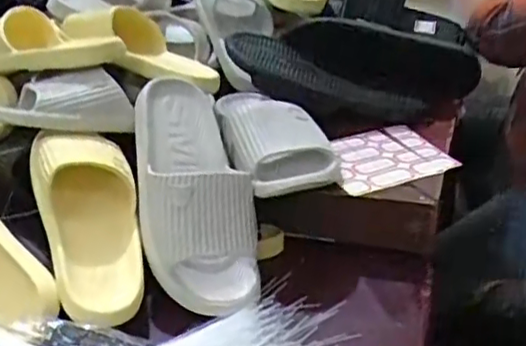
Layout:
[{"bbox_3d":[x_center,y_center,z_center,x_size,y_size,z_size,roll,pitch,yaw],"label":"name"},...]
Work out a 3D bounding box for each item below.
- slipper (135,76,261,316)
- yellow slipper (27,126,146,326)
[{"bbox_3d":[-0.075,0.007,0.693,0.118,0.067,0.282,-11,62,-11],"label":"slipper"},{"bbox_3d":[-0.173,0.044,0.663,0.098,0.062,0.224,-13,70,-15],"label":"yellow slipper"}]

